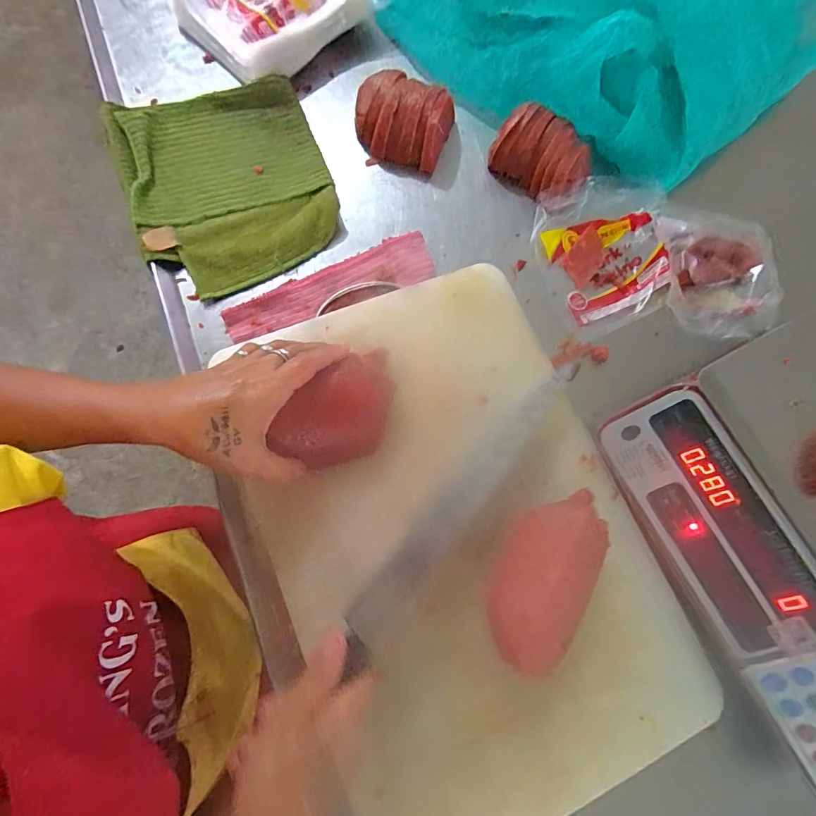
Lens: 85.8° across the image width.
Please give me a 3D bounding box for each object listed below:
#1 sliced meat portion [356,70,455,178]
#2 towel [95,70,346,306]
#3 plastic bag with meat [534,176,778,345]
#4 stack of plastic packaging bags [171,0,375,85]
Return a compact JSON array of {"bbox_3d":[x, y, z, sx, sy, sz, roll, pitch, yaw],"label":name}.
[{"bbox_3d":[-0.003,-0.312,0.481,0.104,0.056,0.081,7,75,0],"label":"sliced meat portion"},{"bbox_3d":[-0.184,-0.237,0.454,0.194,0.028,0.230,-21,76,-7],"label":"towel"},{"bbox_3d":[0.276,-0.162,0.466,0.274,0.040,0.170,-2,75,-6],"label":"plastic bag with meat"},{"bbox_3d":[-0.154,-0.480,0.515,0.205,0.036,0.168,-42,80,-11],"label":"stack of plastic packaging bags"}]

